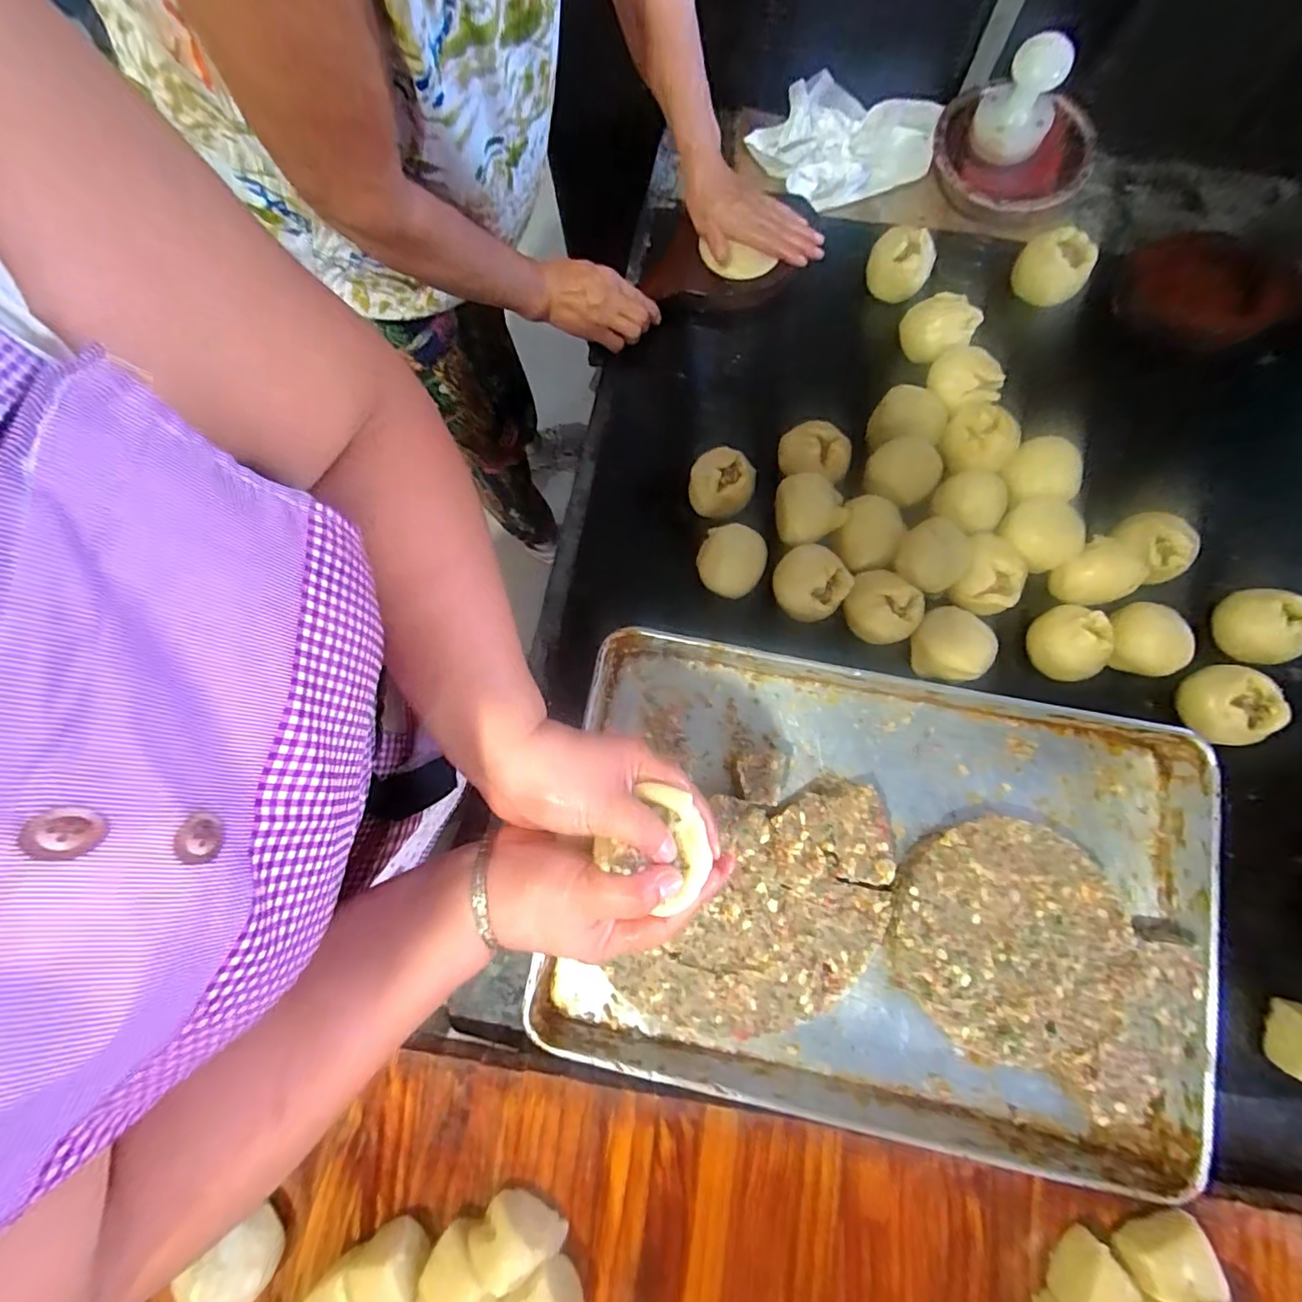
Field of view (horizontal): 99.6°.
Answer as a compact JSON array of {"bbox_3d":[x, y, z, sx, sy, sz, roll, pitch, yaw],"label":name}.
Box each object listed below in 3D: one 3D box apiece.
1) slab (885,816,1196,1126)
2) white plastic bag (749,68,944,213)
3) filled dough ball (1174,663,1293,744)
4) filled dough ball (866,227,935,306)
[{"bbox_3d":[0.345,0.285,0.510,0.255,0.050,0.221,32,80,7],"label":"slab"},{"bbox_3d":[0.250,-0.667,0.713,0.230,0.067,0.142,-18,81,-2],"label":"white plastic bag"},{"bbox_3d":[0.577,0.056,0.556,0.073,0.058,0.076,0,81,1],"label":"filled dough ball"},{"bbox_3d":[0.296,-0.458,0.649,0.075,0.064,0.060,27,83,5],"label":"filled dough ball"}]

